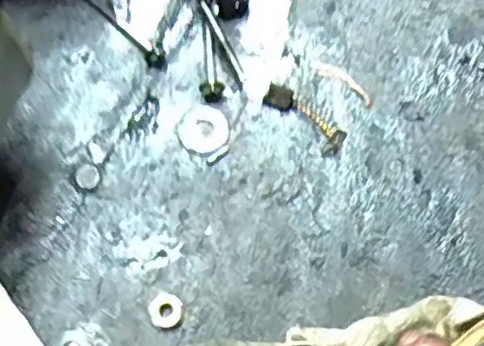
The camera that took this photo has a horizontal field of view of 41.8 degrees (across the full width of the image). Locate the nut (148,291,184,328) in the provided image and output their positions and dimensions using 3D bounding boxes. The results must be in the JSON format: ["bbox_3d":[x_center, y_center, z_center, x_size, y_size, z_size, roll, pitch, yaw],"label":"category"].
[{"bbox_3d":[-0.030,0.054,0.248,0.013,0.005,0.013,0,75,-2],"label":"nut"}]

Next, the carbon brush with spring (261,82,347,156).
[{"bbox_3d":[0.027,-0.024,0.272,0.039,0.009,0.013,39,77,9],"label":"carbon brush with spring"}]

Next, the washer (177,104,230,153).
[{"bbox_3d":[-0.016,-0.019,0.269,0.020,0.004,0.021,0,75,-2],"label":"washer"}]

